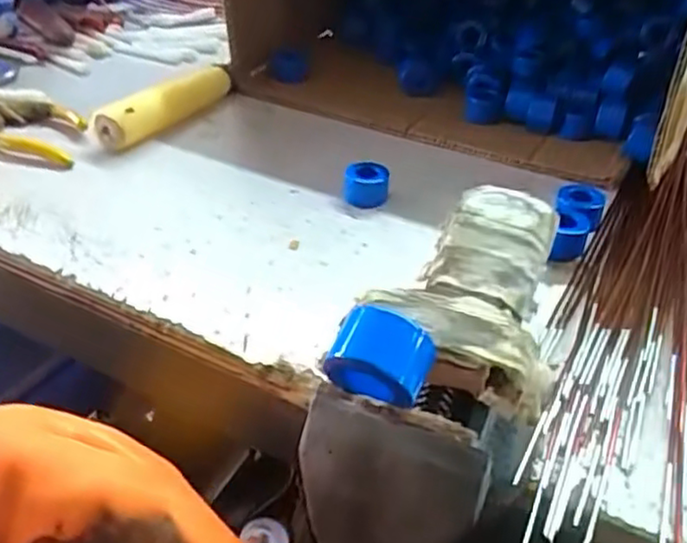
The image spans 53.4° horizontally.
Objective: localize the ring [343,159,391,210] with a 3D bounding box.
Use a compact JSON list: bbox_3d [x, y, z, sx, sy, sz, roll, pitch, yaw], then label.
[{"bbox_3d":[0.014,-0.054,0.424,0.028,0.018,0.029,-2,41,2],"label":"ring"}]

